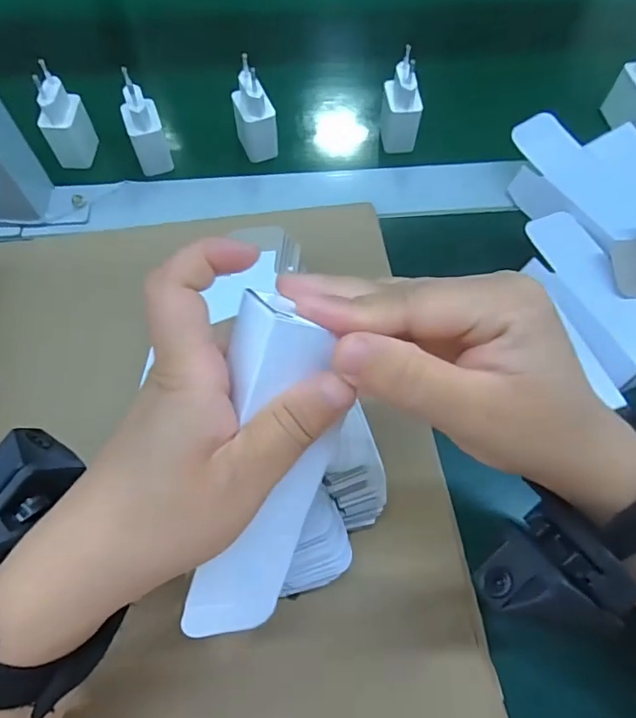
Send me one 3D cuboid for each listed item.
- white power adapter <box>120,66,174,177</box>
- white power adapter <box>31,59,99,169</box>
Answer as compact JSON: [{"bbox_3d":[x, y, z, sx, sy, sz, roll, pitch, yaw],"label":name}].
[{"bbox_3d":[-0.143,-0.192,0.424,0.027,0.076,0.032,-17,67,-8],"label":"white power adapter"},{"bbox_3d":[-0.212,-0.197,0.428,0.023,0.075,0.037,10,65,4],"label":"white power adapter"}]

